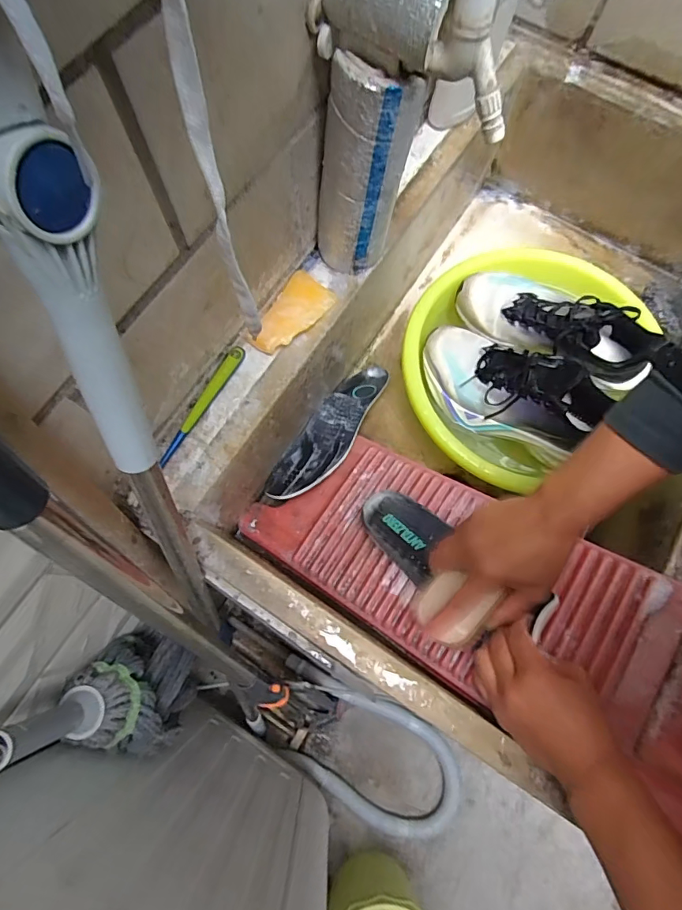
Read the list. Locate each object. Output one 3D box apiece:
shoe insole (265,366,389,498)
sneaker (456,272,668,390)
[{"bbox_3d":[-0.011,-0.037,0.630,0.080,0.022,0.250,14,56,33],"label":"shoe insole"},{"bbox_3d":[0.280,-0.176,0.596,0.248,0.090,0.107,35,77,8],"label":"sneaker"}]

